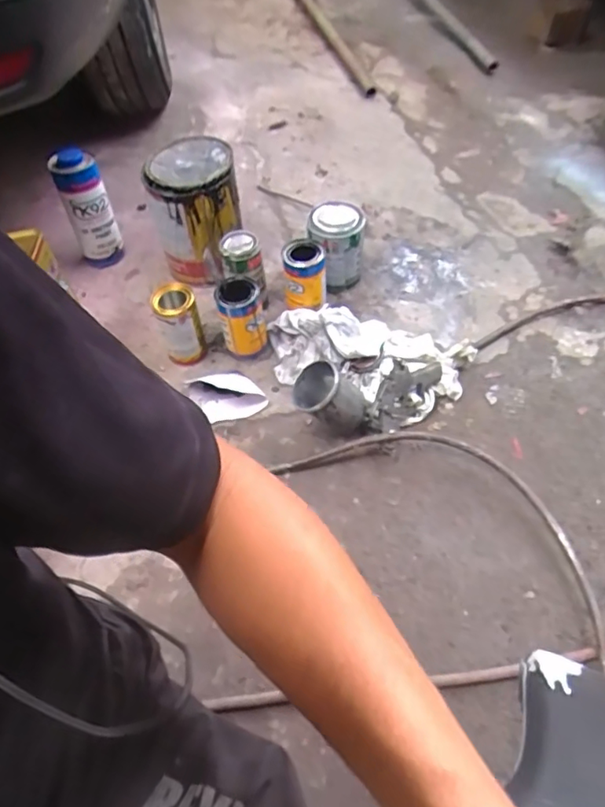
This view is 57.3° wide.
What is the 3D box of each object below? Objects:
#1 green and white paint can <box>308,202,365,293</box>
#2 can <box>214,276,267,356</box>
[{"bbox_3d":[0.064,-0.282,1.017,0.093,0.145,0.091,-2,54,3],"label":"green and white paint can"},{"bbox_3d":[-0.103,-0.148,0.929,0.070,0.117,0.067,-2,54,3],"label":"can"}]

